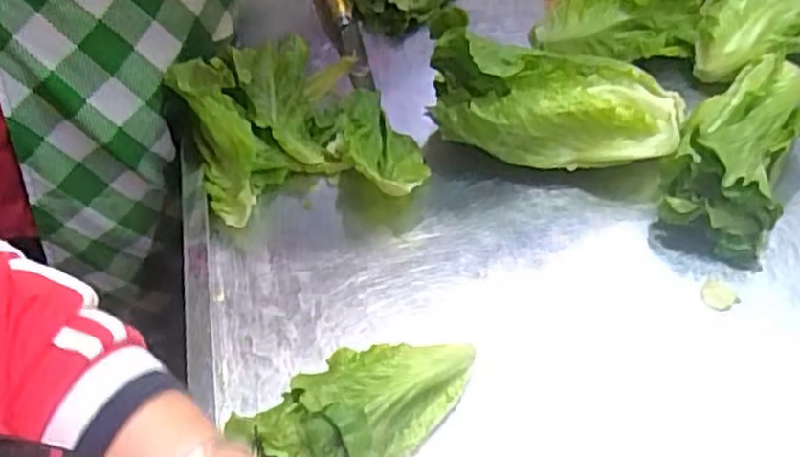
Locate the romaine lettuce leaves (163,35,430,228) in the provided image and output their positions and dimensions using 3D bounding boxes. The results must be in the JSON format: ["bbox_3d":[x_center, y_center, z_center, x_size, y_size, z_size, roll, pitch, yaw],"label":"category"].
[{"bbox_3d":[-0.079,-0.092,0.606,0.183,0.088,0.166,-7,53,-1],"label":"romaine lettuce leaves"}]

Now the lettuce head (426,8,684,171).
[{"bbox_3d":[0.119,-0.097,0.585,0.193,0.104,0.078,6,54,9],"label":"lettuce head"}]

